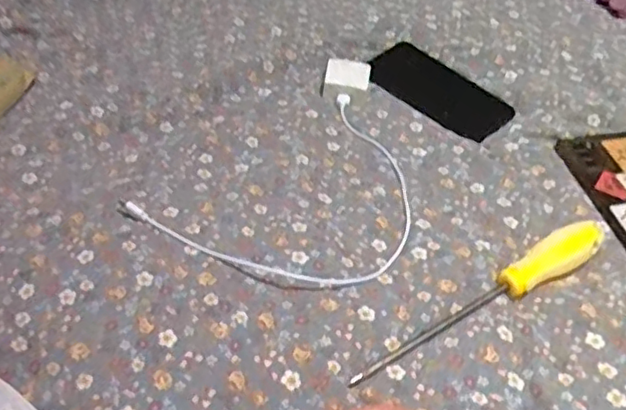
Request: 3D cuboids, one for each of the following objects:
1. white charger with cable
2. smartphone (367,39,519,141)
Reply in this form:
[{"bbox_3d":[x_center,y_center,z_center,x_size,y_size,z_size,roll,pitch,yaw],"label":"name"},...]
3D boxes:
[{"bbox_3d":[0.018,-0.036,0.534,0.185,0.024,0.301,26,48,24],"label":"white charger with cable"},{"bbox_3d":[0.133,-0.120,0.659,0.154,0.012,0.072,38,65,22],"label":"smartphone"}]

